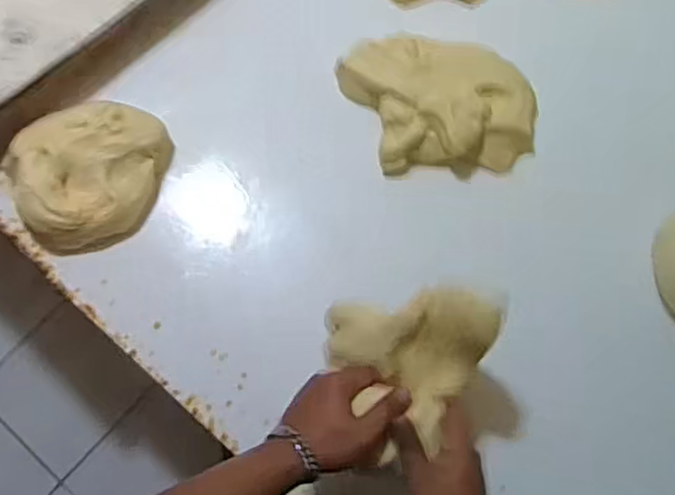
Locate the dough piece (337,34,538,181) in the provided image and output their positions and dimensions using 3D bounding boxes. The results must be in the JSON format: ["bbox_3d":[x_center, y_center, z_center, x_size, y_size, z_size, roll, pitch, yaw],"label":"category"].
[{"bbox_3d":[0.126,-0.182,0.826,0.239,0.071,0.165,2,73,-1],"label":"dough piece"}]

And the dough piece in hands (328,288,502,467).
[{"bbox_3d":[0.056,0.114,0.646,0.143,0.106,0.160,24,74,5],"label":"dough piece in hands"}]

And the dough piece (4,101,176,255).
[{"bbox_3d":[-0.292,-0.095,0.798,0.194,0.060,0.166,-26,76,-9],"label":"dough piece"}]

